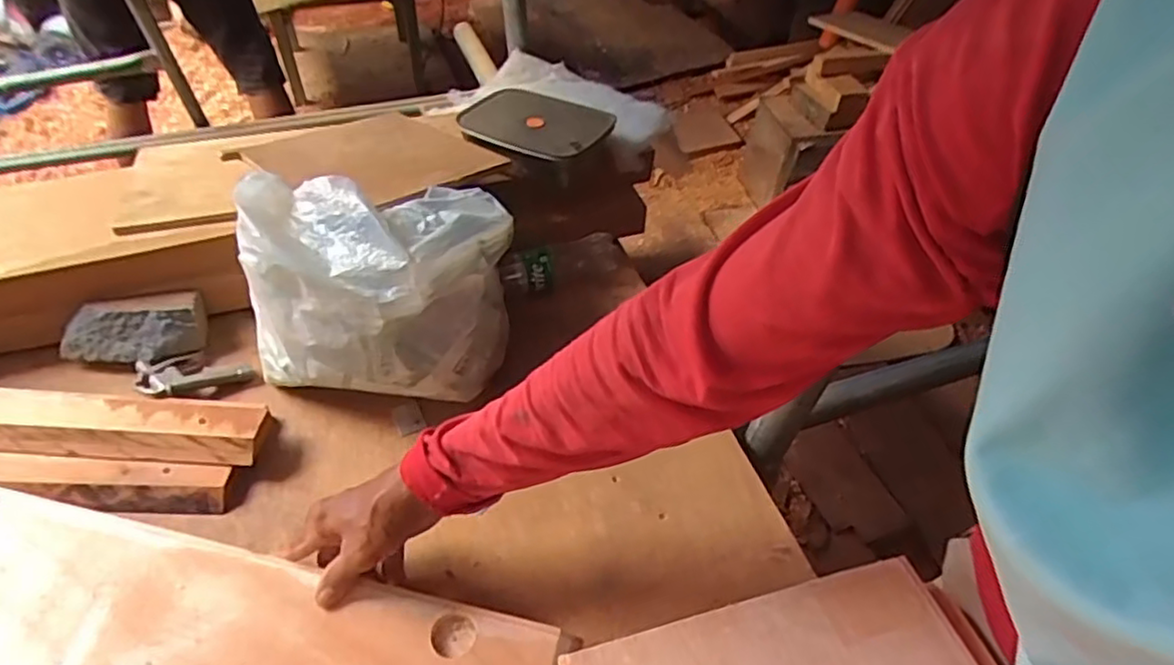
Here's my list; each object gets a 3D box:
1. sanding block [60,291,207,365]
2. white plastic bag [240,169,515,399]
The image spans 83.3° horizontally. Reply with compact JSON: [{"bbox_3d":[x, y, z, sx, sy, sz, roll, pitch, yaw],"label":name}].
[{"bbox_3d":[-0.503,-0.005,0.735,0.159,0.049,0.060,-11,49,-15],"label":"sanding block"},{"bbox_3d":[-0.203,-0.048,0.680,0.266,0.162,0.180,-8,48,-13],"label":"white plastic bag"}]

